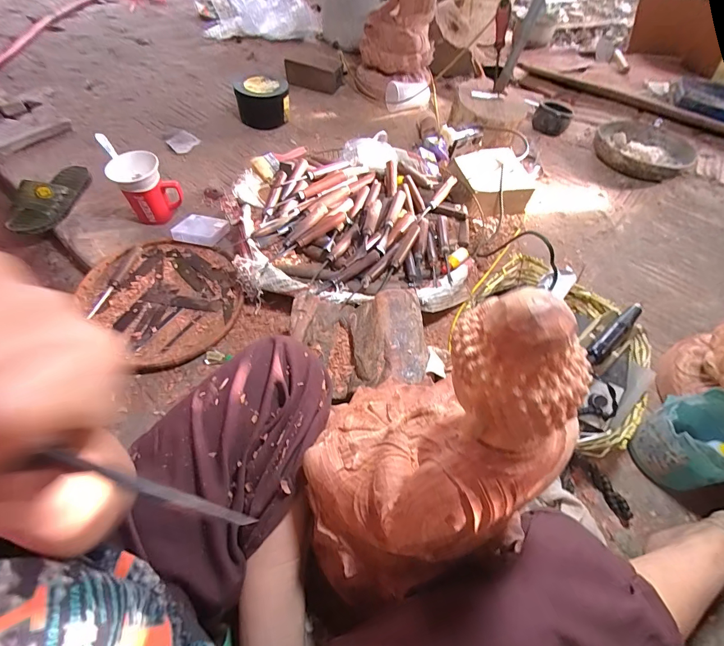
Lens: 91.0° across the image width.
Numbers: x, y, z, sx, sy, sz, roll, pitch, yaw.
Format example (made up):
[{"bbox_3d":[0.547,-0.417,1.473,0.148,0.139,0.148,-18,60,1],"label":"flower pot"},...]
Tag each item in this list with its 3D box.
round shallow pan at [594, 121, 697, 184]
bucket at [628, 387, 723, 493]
[{"bbox_3d":[0.803,-0.497,1.027,0.279,0.050,0.249,-37,65,-24],"label":"round shallow pan"},{"bbox_3d":[0.465,0.165,0.495,0.113,0.113,0.106,1,56,-2],"label":"bucket"}]

